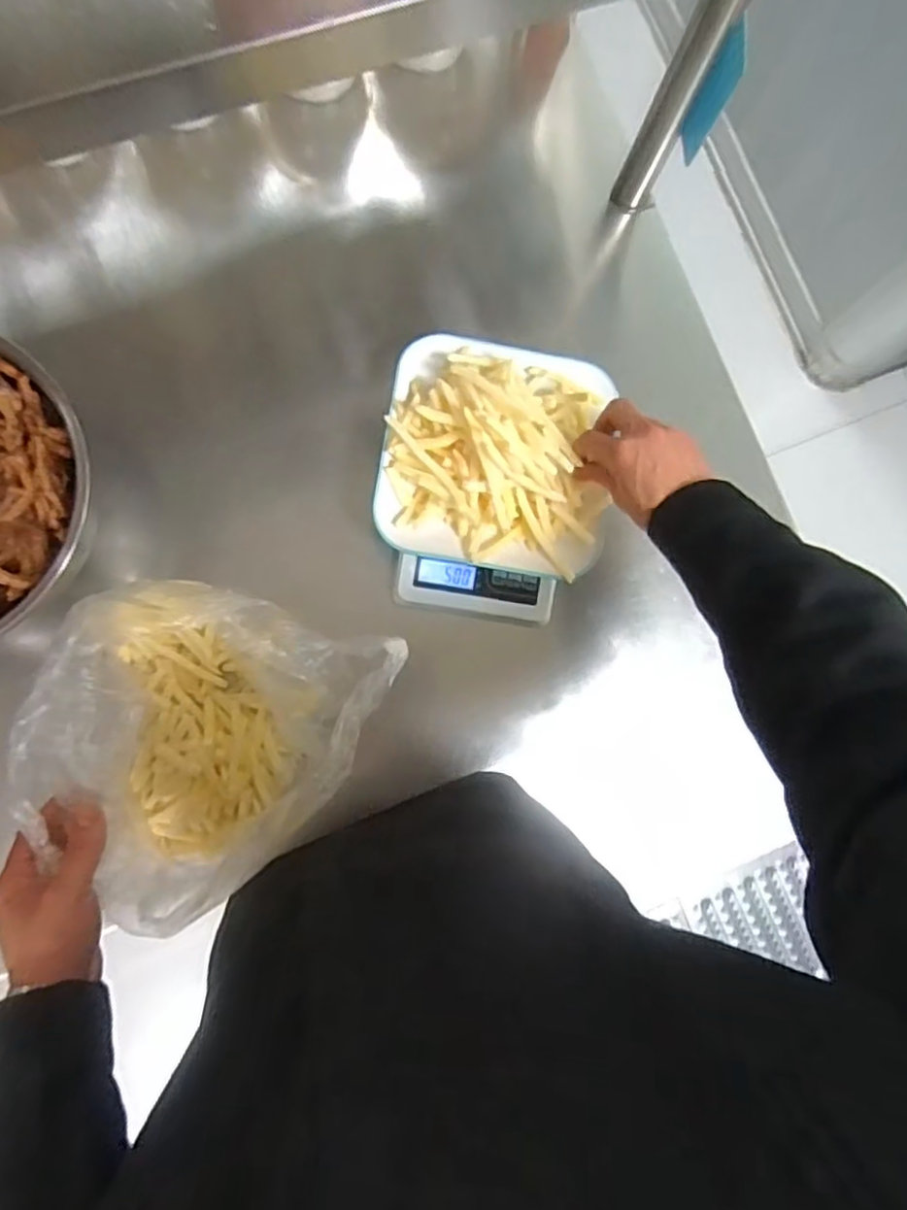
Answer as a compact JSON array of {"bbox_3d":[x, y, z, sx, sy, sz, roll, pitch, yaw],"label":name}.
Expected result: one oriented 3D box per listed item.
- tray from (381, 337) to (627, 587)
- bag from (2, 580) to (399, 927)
[{"bbox_3d":[0.043,-0.140,0.591,0.201,0.068,0.203,10,83,-4],"label":"tray"},{"bbox_3d":[-0.200,0.113,0.537,0.220,0.151,0.250,25,82,-3],"label":"bag"}]

